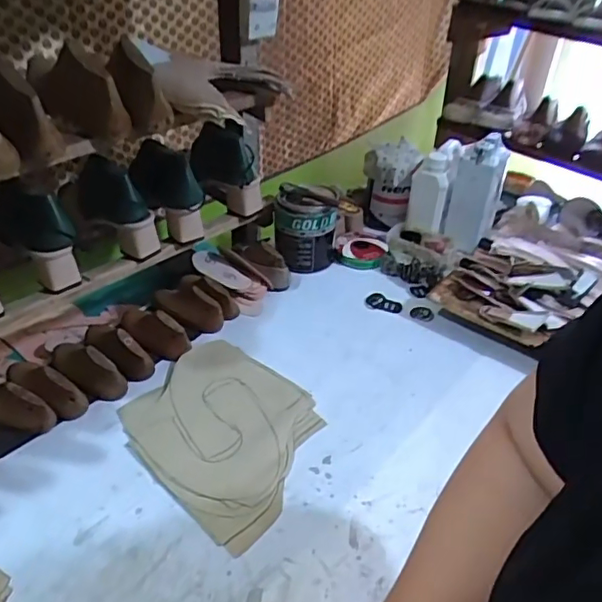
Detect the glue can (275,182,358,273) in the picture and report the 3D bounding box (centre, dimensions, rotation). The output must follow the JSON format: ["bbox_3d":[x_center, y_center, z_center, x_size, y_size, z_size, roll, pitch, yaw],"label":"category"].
[{"bbox_3d":[0.011,-0.126,0.998,0.113,0.131,0.107,2,38,-1],"label":"glue can"}]

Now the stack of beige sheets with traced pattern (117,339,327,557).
[{"bbox_3d":[-0.096,0.159,0.727,0.265,0.010,0.219,30,45,31],"label":"stack of beige sheets with traced pattern"}]

